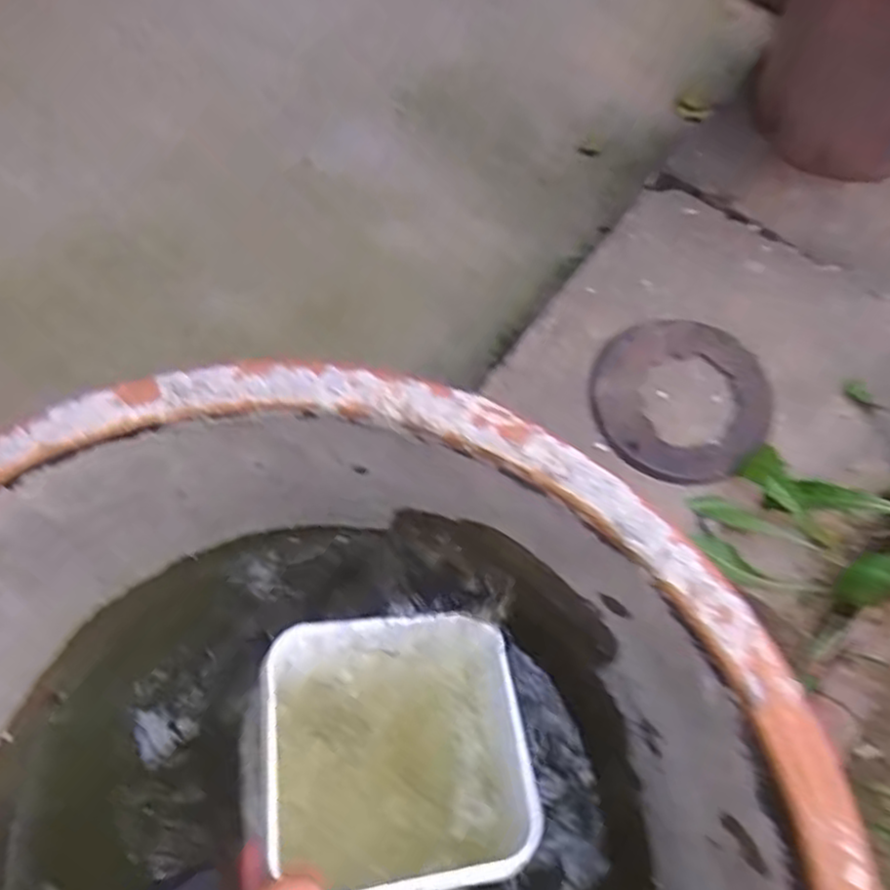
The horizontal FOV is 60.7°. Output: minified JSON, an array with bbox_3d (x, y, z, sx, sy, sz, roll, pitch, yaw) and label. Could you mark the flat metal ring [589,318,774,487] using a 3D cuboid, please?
[{"bbox_3d":[0.296,-0.061,0.959,0.215,0.025,0.217,0,69,-1],"label":"flat metal ring"}]

